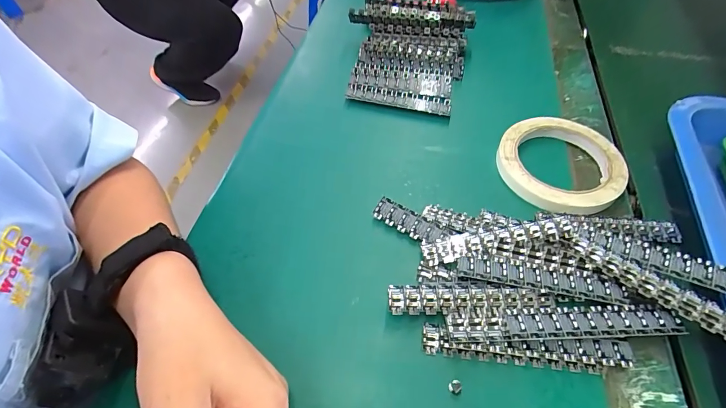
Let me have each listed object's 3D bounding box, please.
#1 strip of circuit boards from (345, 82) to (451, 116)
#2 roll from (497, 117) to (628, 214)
[{"bbox_3d":[0.036,-0.108,0.385,0.108,0.009,0.022,11,54,10],"label":"strip of circuit boards"},{"bbox_3d":[0.171,-0.035,0.325,0.099,0.017,0.101,-1,53,1],"label":"roll"}]

